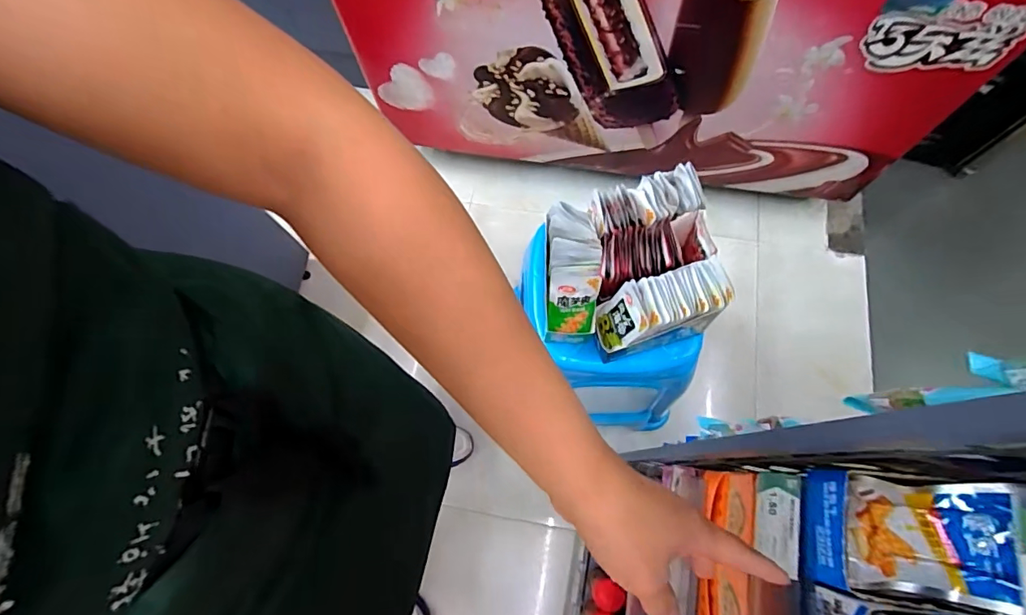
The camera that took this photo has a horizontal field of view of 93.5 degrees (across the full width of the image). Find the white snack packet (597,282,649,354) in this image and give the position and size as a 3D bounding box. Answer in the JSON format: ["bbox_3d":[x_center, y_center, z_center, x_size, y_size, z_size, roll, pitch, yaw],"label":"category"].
[{"bbox_3d":[0.150,0.018,0.687,0.014,0.109,0.069,-9,70,-21],"label":"white snack packet"}]

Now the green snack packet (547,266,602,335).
[{"bbox_3d":[0.085,-0.006,0.694,0.071,0.123,0.016,-3,44,-2],"label":"green snack packet"}]

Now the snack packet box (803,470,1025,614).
[{"bbox_3d":[0.242,0.150,0.314,0.068,0.068,0.081,7,72,5],"label":"snack packet box"}]

